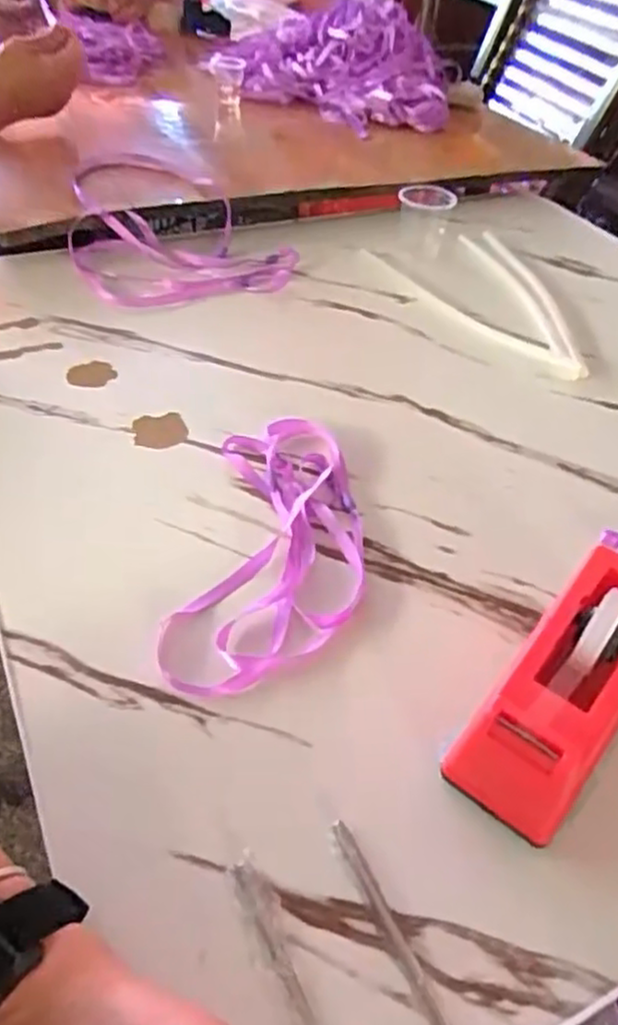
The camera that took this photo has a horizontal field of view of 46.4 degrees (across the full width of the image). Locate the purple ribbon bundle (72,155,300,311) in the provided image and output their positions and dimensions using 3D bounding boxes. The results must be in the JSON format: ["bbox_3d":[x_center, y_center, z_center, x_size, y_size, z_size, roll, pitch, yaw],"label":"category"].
[{"bbox_3d":[-0.162,-0.340,0.826,0.233,0.052,0.332,-13,45,-19],"label":"purple ribbon bundle"}]

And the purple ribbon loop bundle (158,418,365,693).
[{"bbox_3d":[-0.019,0.016,0.491,0.112,0.012,0.250,7,43,2],"label":"purple ribbon loop bundle"}]

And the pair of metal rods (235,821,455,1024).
[{"bbox_3d":[0.031,0.214,0.290,0.059,0.013,0.174,-17,47,-22],"label":"pair of metal rods"}]

